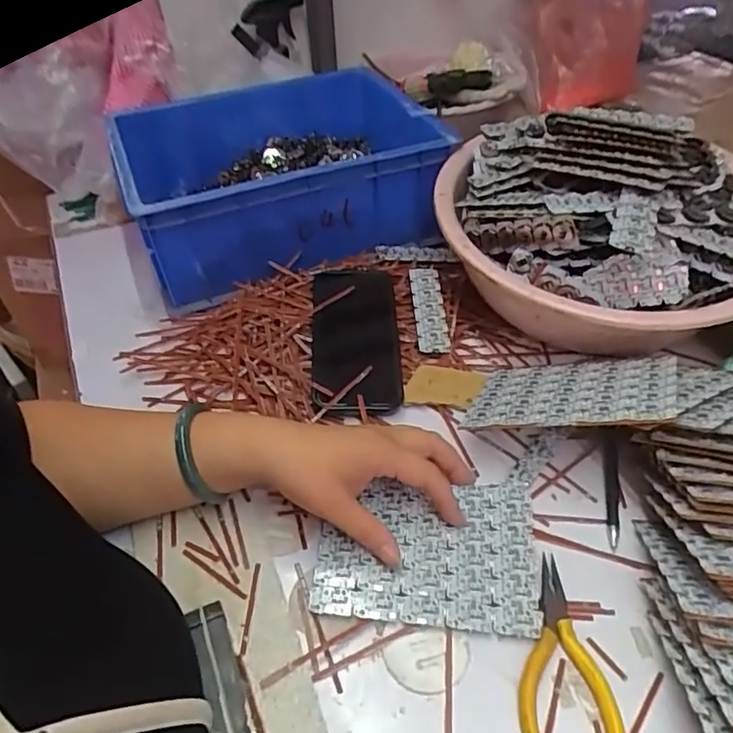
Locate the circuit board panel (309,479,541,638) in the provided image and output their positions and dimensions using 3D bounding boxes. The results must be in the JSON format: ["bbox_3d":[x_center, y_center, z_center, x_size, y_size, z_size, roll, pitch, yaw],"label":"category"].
[{"bbox_3d":[0.043,0.127,0.413,0.149,0.006,0.110,3,46,7],"label":"circuit board panel"}]

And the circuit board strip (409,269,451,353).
[{"bbox_3d":[0.062,-0.058,0.577,0.029,0.005,0.105,-6,55,2],"label":"circuit board strip"}]

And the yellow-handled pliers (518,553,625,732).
[{"bbox_3d":[0.119,0.174,0.361,0.056,0.007,0.117,1,45,4],"label":"yellow-handled pliers"}]

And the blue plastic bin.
[{"bbox_3d":[-0.103,-0.239,0.693,0.325,0.116,0.304,-16,46,-12],"label":"blue plastic bin"}]

